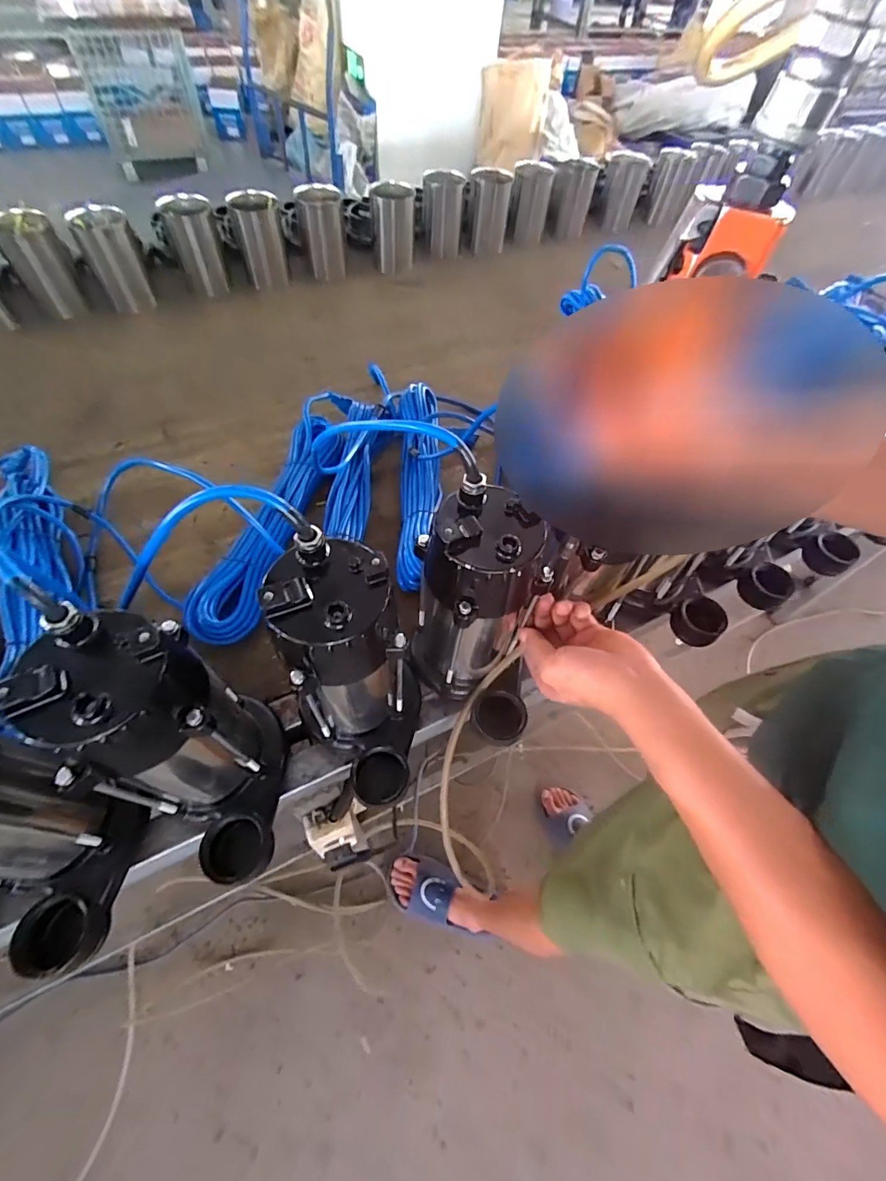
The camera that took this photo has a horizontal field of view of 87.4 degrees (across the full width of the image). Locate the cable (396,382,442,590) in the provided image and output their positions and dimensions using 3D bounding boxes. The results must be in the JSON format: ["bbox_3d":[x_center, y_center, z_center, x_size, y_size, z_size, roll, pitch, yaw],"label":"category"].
[{"bbox_3d":[-0.030,-0.165,0.631,0.062,0.038,0.342,1,58,-5],"label":"cable"}]

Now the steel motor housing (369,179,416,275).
[{"bbox_3d":[-0.104,-0.757,0.975,0.089,0.140,0.084,-1,58,-6],"label":"steel motor housing"}]

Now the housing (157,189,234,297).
[{"bbox_3d":[-0.466,-0.652,0.889,0.089,0.151,0.081,-23,62,-18],"label":"housing"}]

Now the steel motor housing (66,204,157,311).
[{"bbox_3d":[-0.599,-0.605,0.849,0.089,0.137,0.078,-28,64,-21],"label":"steel motor housing"}]

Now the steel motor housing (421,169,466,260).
[{"bbox_3d":[0.001,-0.832,1.029,0.092,0.137,0.071,-1,58,-6],"label":"steel motor housing"}]

